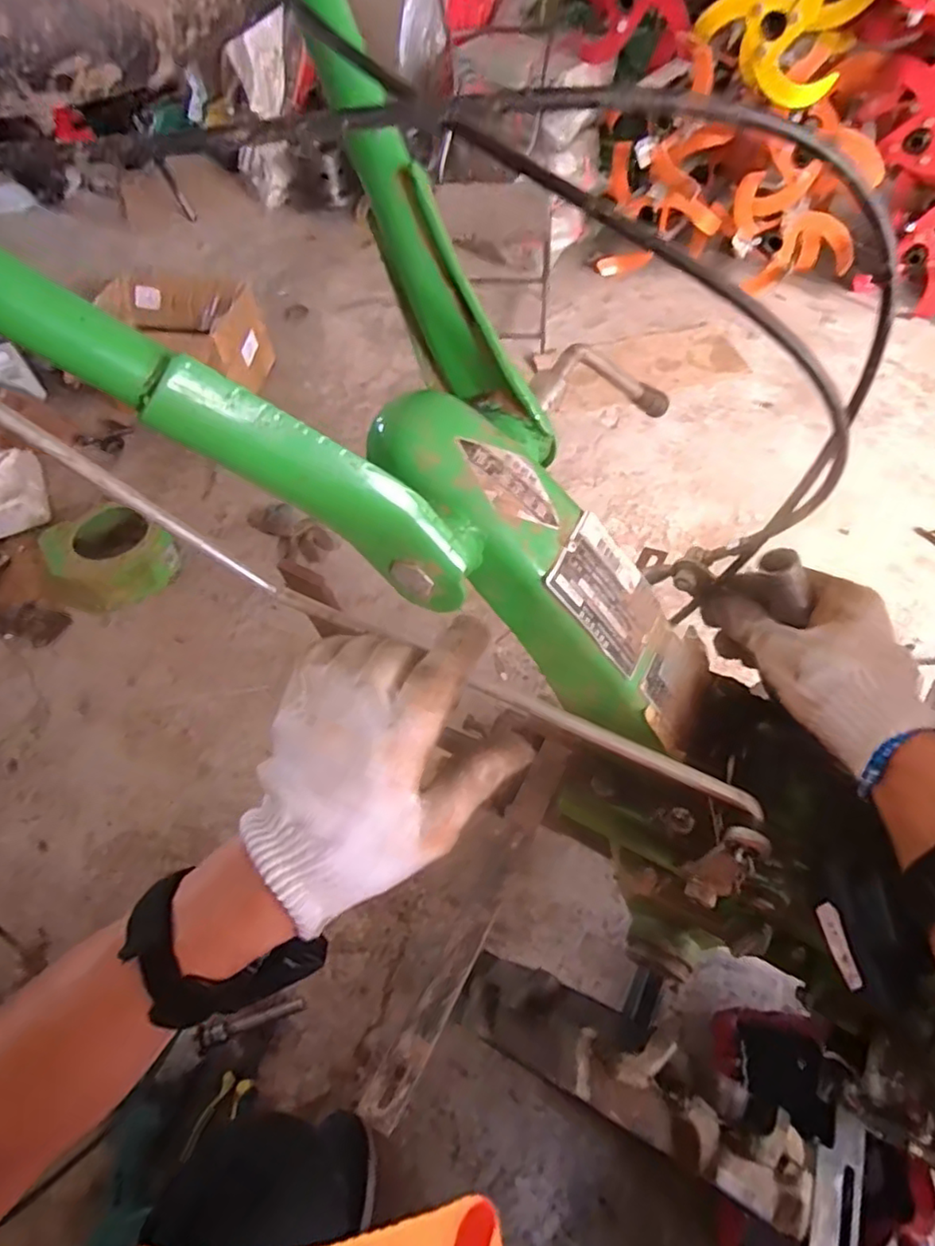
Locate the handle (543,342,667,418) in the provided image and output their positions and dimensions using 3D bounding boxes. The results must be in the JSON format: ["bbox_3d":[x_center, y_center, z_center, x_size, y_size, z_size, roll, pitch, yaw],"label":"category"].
[{"bbox_3d":[0.097,-0.163,0.437,0.029,0.035,0.171,42,34,26],"label":"handle"}]

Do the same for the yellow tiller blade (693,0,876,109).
[{"bbox_3d":[0.614,-1.194,1.242,0.307,0.281,0.119,25,61,18],"label":"yellow tiller blade"}]

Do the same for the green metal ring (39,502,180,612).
[{"bbox_3d":[-0.633,-0.114,1.108,0.191,0.102,0.193,-1,56,2],"label":"green metal ring"}]

